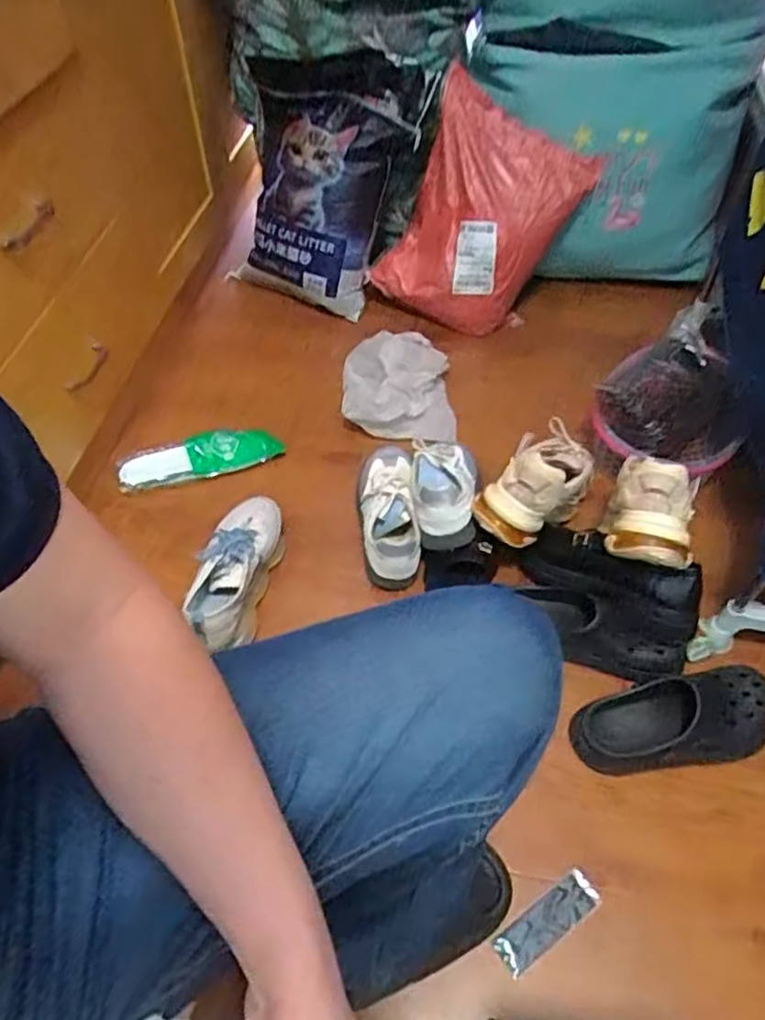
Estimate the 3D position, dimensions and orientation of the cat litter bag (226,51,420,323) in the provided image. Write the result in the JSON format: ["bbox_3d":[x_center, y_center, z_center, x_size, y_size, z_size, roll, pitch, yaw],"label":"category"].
[{"bbox_3d":[-0.119,-0.610,1.290,0.317,0.427,0.131,29,20,24],"label":"cat litter bag"}]

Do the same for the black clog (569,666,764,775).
[{"bbox_3d":[0.367,0.254,0.846,0.257,0.071,0.099,-7,52,-5],"label":"black clog"}]

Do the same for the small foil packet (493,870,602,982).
[{"bbox_3d":[0.179,0.446,0.753,0.125,0.009,0.040,-30,57,-19],"label":"small foil packet"}]

